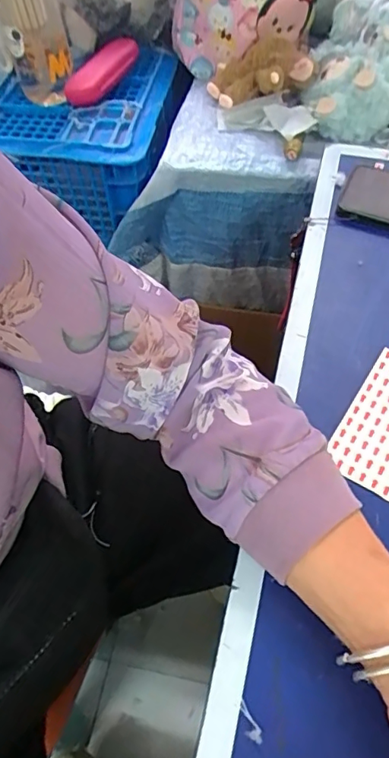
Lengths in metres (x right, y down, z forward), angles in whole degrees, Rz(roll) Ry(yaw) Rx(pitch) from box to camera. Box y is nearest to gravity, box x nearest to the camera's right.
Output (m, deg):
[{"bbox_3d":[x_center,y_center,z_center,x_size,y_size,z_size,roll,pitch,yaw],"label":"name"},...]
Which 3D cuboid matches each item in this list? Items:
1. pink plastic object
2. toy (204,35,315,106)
[{"bbox_3d":[-0.127,-0.411,0.689,0.048,0.048,0.120,30,63,22],"label":"pink plastic object"},{"bbox_3d":[0.086,-0.389,0.657,0.133,0.054,0.092,2,56,6],"label":"toy"}]

